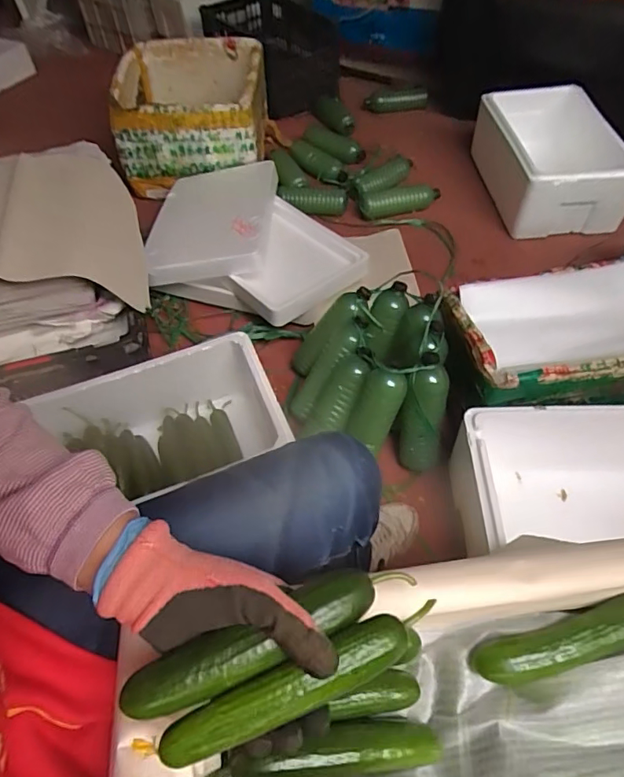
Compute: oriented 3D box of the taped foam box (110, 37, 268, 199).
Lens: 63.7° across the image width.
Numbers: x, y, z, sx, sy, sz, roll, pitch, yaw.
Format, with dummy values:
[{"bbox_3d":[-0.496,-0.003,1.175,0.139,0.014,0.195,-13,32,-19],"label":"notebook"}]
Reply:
[{"bbox_3d":[-0.324,-0.756,1.381,0.383,0.243,0.383,-6,54,-2],"label":"taped foam box"}]

